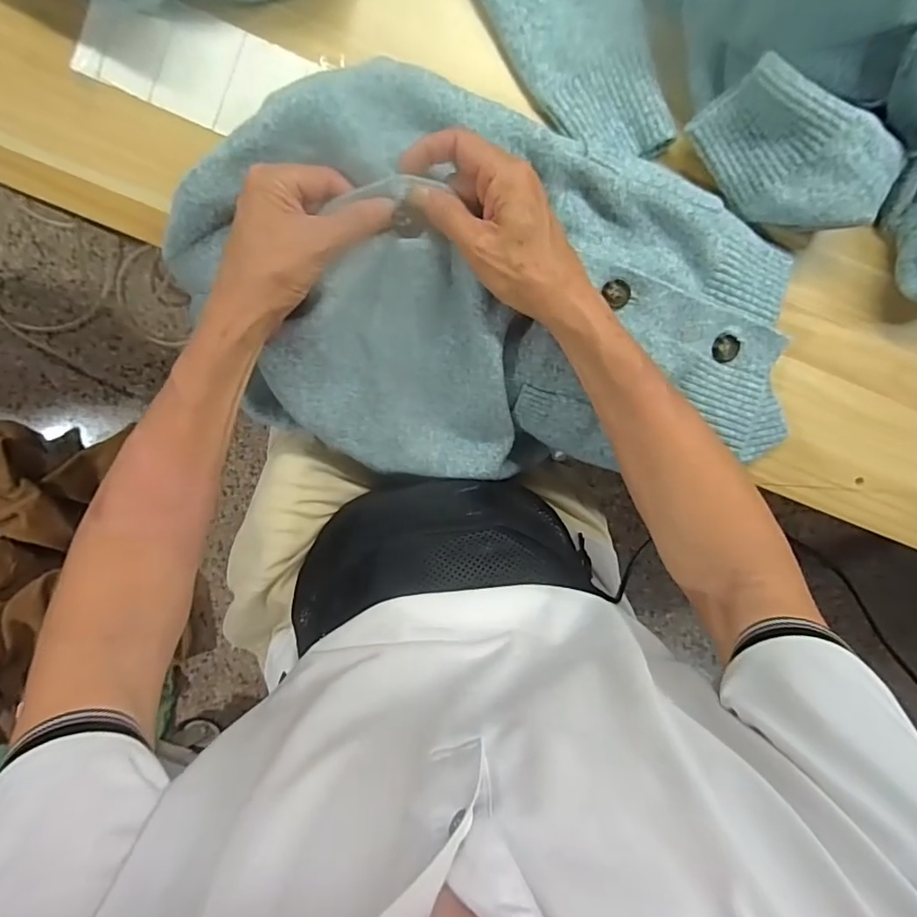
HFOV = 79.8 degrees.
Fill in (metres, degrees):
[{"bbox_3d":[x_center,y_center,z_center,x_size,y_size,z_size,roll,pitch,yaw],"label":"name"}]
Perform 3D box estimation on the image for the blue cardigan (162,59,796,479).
[{"bbox_3d":[0.026,-0.107,0.426,0.470,0.086,0.269,16,98,-4],"label":"blue cardigan"}]

